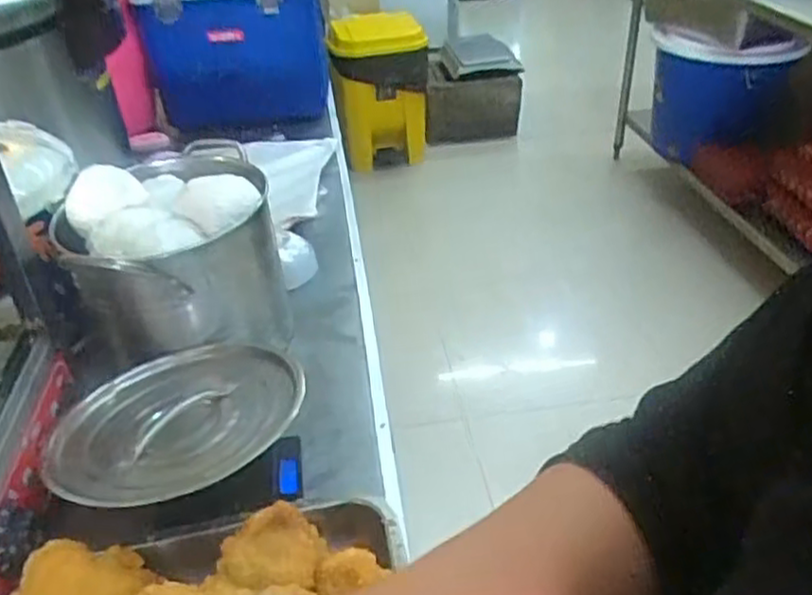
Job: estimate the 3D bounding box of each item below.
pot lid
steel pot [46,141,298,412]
[{"bbox_3d":[-0.199,0.107,0.635,0.186,0.033,0.207,14,37,24],"label":"pot lid"},{"bbox_3d":[-0.245,-0.039,0.785,0.209,0.180,0.238,-12,35,-13],"label":"steel pot"}]

